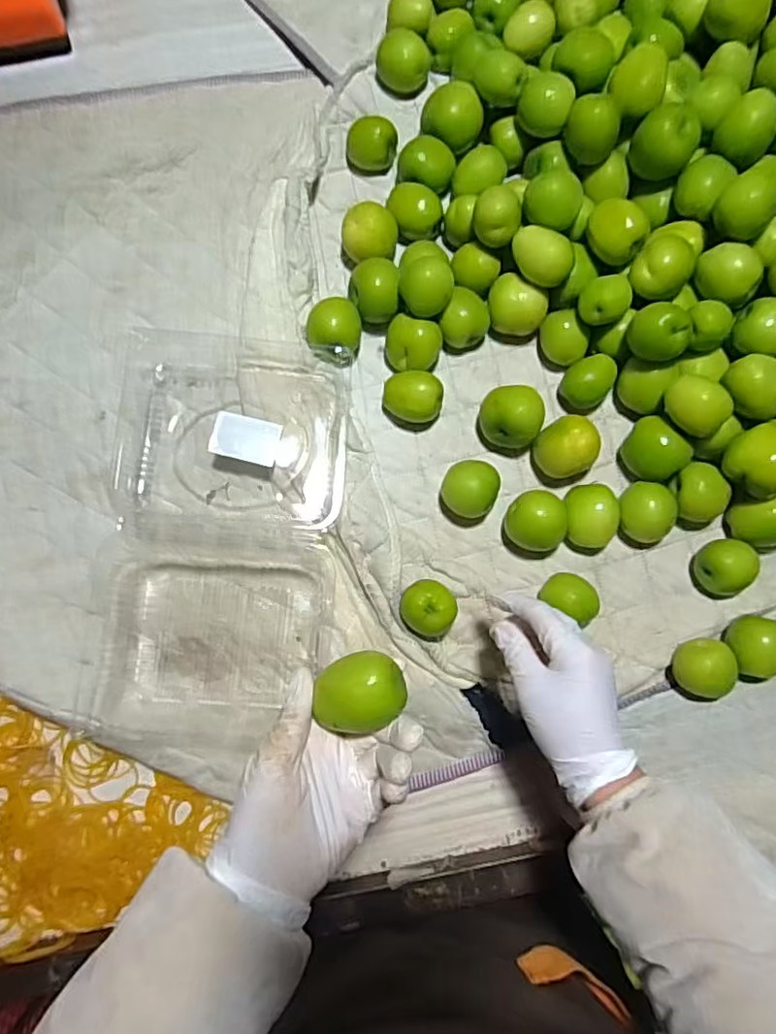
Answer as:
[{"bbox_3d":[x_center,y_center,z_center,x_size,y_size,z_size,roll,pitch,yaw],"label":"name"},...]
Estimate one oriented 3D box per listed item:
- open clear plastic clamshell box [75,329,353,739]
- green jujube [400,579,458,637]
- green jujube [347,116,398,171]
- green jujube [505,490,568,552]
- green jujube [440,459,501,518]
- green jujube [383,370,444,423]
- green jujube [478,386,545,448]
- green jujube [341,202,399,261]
[{"bbox_3d":[-0.149,0.007,0.548,0.211,0.044,0.361,2,84,0],"label":"open clear plastic clamshell box"},{"bbox_3d":[0.036,0.079,0.532,0.048,0.040,0.045,0,84,-1],"label":"green jujube"},{"bbox_3d":[-0.016,-0.370,0.604,0.051,0.036,0.045,3,82,0],"label":"green jujube"},{"bbox_3d":[0.132,0.004,0.551,0.055,0.040,0.052,-6,82,-1],"label":"green jujube"},{"bbox_3d":[0.074,-0.024,0.553,0.048,0.040,0.047,0,84,-1],"label":"green jujube"},{"bbox_3d":[0.024,-0.111,0.569,0.057,0.039,0.046,1,82,0],"label":"green jujube"},{"bbox_3d":[0.114,-0.090,0.562,0.057,0.046,0.053,-6,82,-1],"label":"green jujube"},{"bbox_3d":[-0.017,-0.268,0.588,0.055,0.045,0.056,0,82,-1],"label":"green jujube"}]

